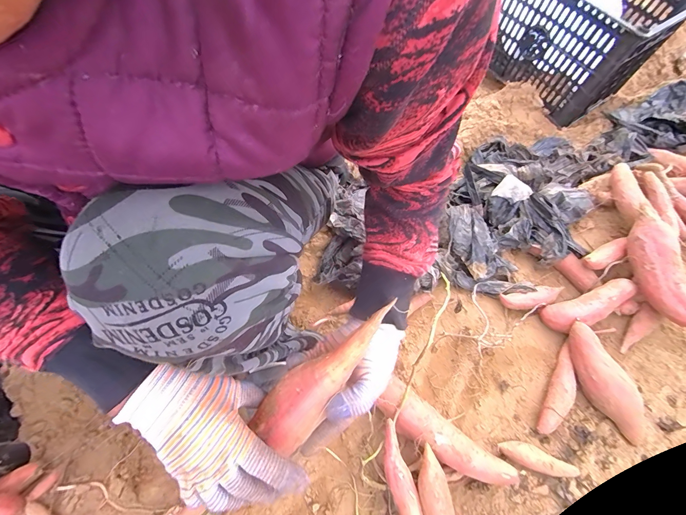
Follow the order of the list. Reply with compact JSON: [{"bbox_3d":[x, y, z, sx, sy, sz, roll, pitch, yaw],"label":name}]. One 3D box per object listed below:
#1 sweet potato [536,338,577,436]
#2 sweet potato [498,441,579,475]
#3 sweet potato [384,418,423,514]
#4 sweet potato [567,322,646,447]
[{"bbox_3d":[0.366,0.220,0.539,0.031,0.042,0.160,34,64,15],"label":"sweet potato"},{"bbox_3d":[0.295,0.306,0.482,0.112,0.026,0.028,21,62,8],"label":"sweet potato"},{"bbox_3d":[0.090,0.350,0.437,0.035,0.045,0.220,-10,61,-9],"label":"sweet potato"},{"bbox_3d":[0.436,0.204,0.529,0.063,0.058,0.191,-17,63,-13],"label":"sweet potato"}]

